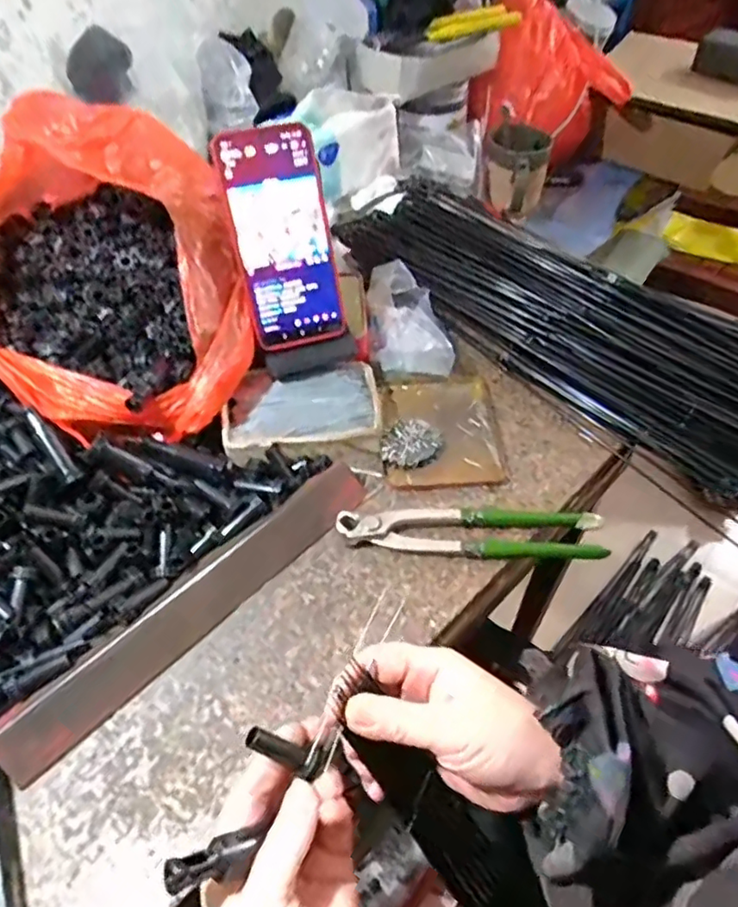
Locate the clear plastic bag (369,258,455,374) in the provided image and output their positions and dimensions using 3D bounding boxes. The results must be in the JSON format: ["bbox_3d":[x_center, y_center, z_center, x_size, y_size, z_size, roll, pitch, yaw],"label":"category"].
[{"bbox_3d":[0.036,-0.124,0.571,0.069,0.058,0.127,-7,51,-2],"label":"clear plastic bag"}]

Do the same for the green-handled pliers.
[{"bbox_3d":[0.076,0.055,0.447,0.193,0.019,0.041,2,51,5],"label":"green-handled pliers"}]

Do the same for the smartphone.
[{"bbox_3d":[-0.068,-0.170,0.476,0.080,0.163,0.010,-14,21,-8],"label":"smartphone"}]

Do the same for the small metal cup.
[{"bbox_3d":[0.197,-0.385,0.799,0.082,0.105,0.097,8,52,10],"label":"small metal cup"}]

